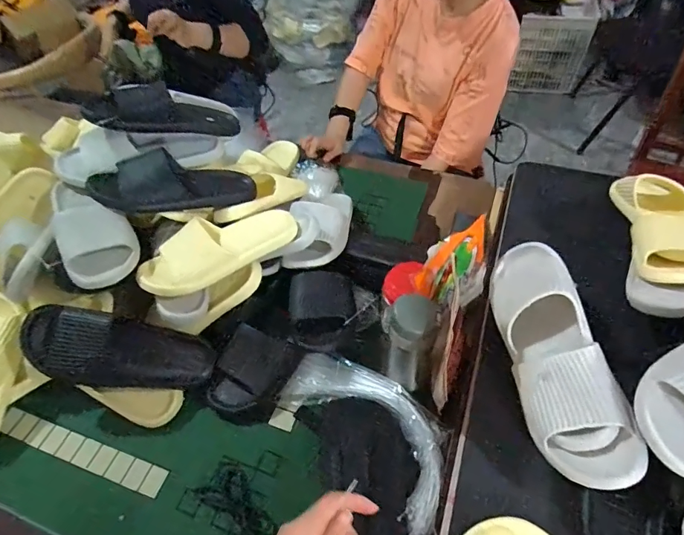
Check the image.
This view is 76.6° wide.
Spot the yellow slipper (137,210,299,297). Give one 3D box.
[{"bbox_3d":[-0.209,-0.039,0.727,0.257,0.063,0.093,-29,55,-18],"label":"yellow slipper"}]

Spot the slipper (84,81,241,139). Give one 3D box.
[{"bbox_3d":[-0.311,-0.282,0.790,0.265,0.084,0.053,-1,45,-32],"label":"slipper"}]

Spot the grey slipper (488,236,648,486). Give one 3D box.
[{"bbox_3d":[0.271,0.105,0.562,0.120,0.080,0.326,-30,53,27],"label":"grey slipper"}]

